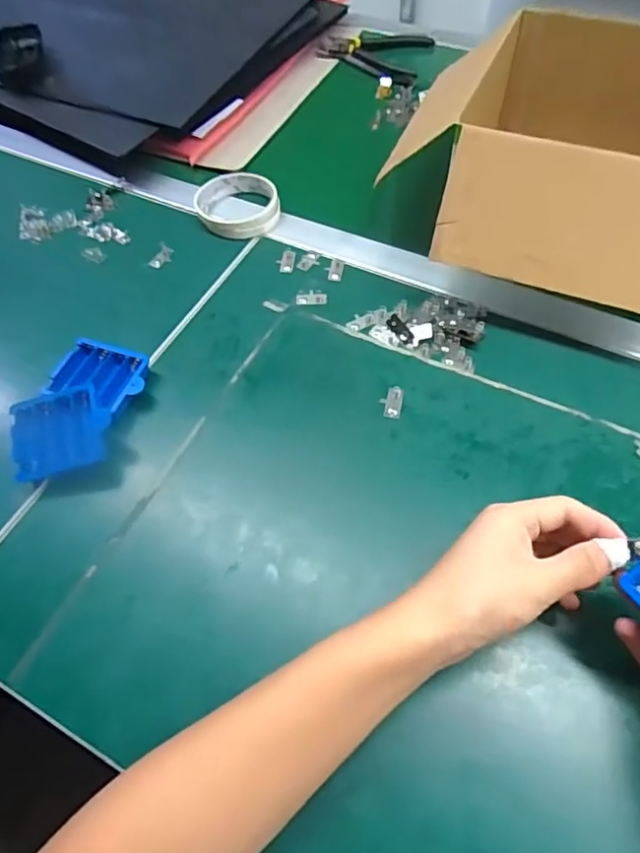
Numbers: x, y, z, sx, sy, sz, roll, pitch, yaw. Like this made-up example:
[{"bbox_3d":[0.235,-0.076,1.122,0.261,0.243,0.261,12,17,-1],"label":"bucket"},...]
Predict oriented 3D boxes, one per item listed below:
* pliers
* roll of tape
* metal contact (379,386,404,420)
[{"bbox_3d":[0.075,-0.518,0.773,0.144,0.020,0.115,19,61,14],"label":"pliers"},{"bbox_3d":[-0.089,-0.240,0.604,0.085,0.019,0.089,-1,58,2],"label":"roll of tape"},{"bbox_3d":[0.060,-0.020,0.470,0.019,0.005,0.030,5,59,6],"label":"metal contact"}]

